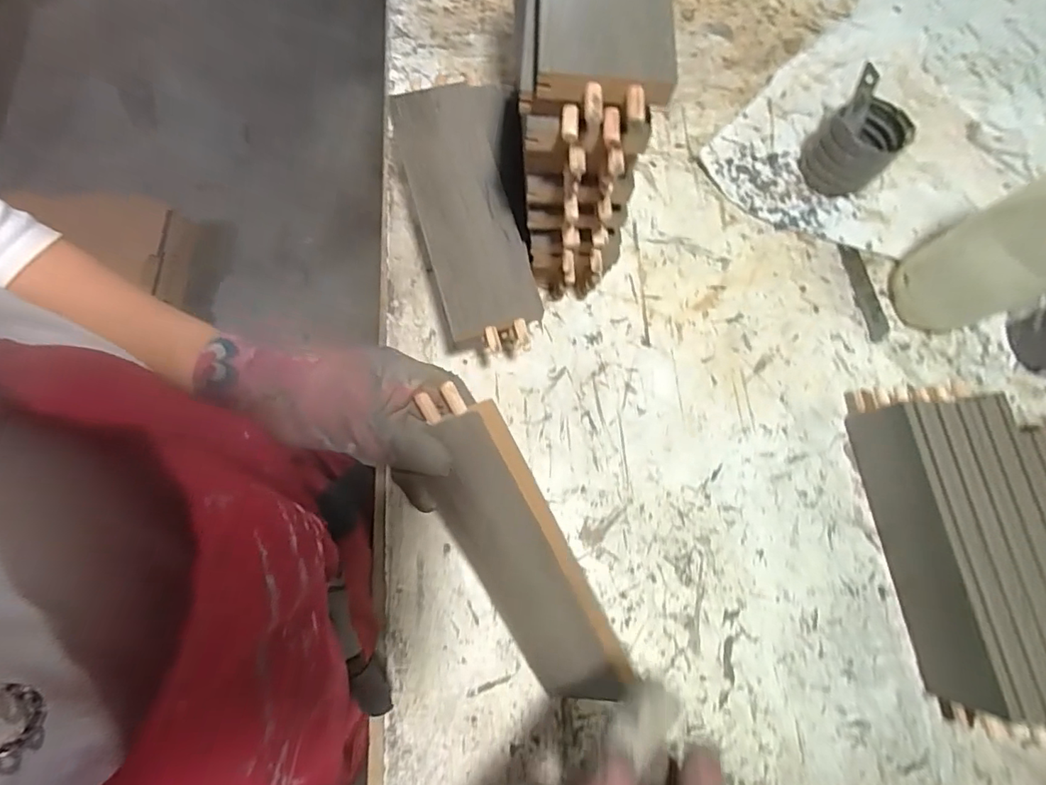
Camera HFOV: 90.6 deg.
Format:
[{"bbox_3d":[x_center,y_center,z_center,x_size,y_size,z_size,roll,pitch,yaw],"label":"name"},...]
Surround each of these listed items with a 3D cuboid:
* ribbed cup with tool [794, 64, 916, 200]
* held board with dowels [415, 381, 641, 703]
[{"bbox_3d":[0.292,-0.219,0.456,0.070,0.062,0.069,40,77,9],"label":"ribbed cup with tool"},{"bbox_3d":[-0.004,0.098,0.308,0.210,0.084,0.013,61,38,-11],"label":"held board with dowels"}]

